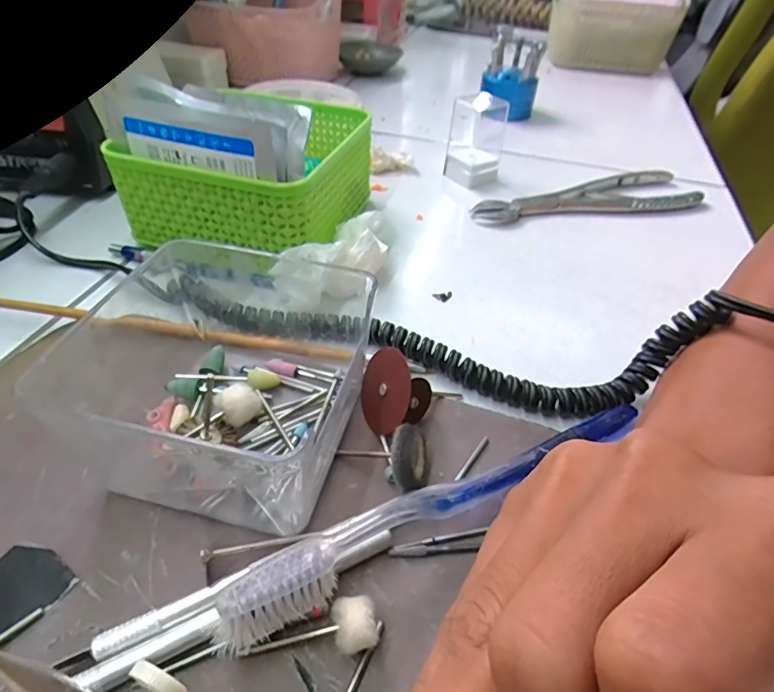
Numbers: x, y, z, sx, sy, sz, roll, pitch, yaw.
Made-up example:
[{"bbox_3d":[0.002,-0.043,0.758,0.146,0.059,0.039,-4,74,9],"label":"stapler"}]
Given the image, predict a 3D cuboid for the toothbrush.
[{"bbox_3d":[0.028,0.056,0.189,0.183,0.025,0.017,-22,48,-25],"label":"toothbrush"}]

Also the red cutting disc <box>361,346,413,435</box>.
[{"bbox_3d":[0.000,0.020,0.219,0.005,0.037,0.036,8,76,-34],"label":"red cutting disc"}]

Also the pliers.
[{"bbox_3d":[0.157,-0.118,0.396,0.195,0.011,0.049,-9,44,-13],"label":"pliers"}]

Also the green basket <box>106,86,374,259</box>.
[{"bbox_3d":[-0.084,-0.116,0.331,0.126,0.059,0.129,12,43,9],"label":"green basket"}]

